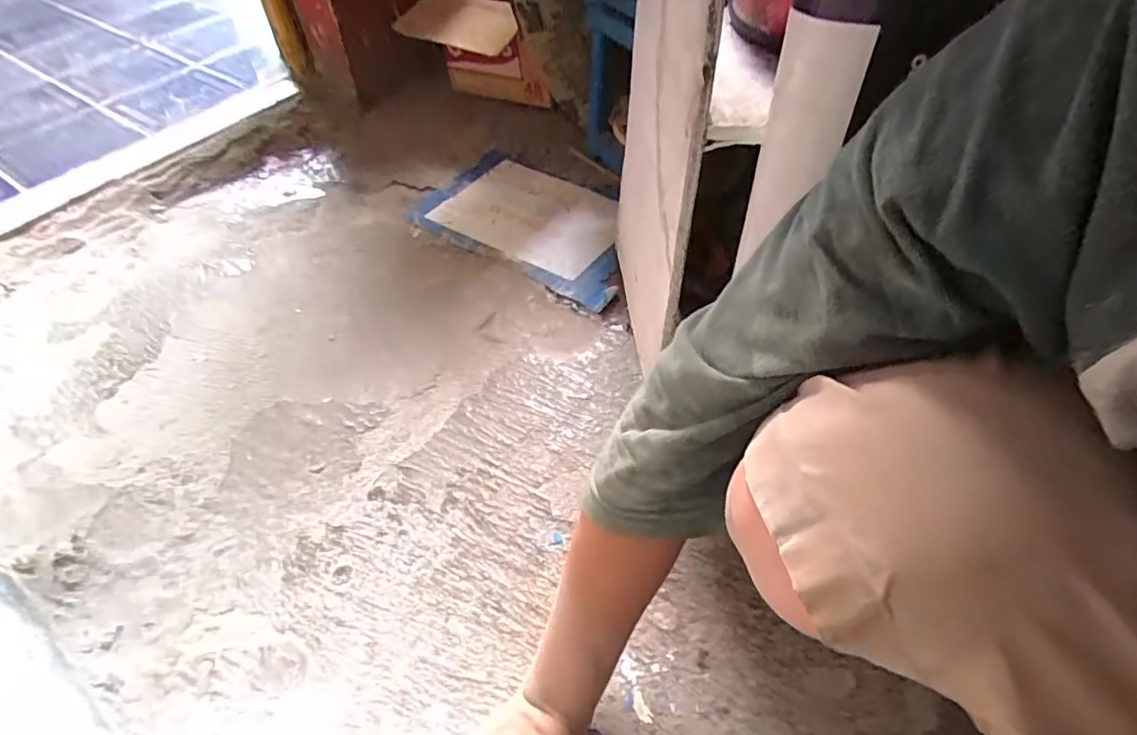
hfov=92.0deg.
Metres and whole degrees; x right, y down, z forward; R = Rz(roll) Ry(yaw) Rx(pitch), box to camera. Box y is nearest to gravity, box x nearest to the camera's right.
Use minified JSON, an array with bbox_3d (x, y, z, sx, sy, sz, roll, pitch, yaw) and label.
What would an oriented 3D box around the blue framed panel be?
[{"bbox_3d":[-0.045,-0.241,0.878,0.392,0.015,0.241,28,54,24],"label":"blue framed panel"}]

